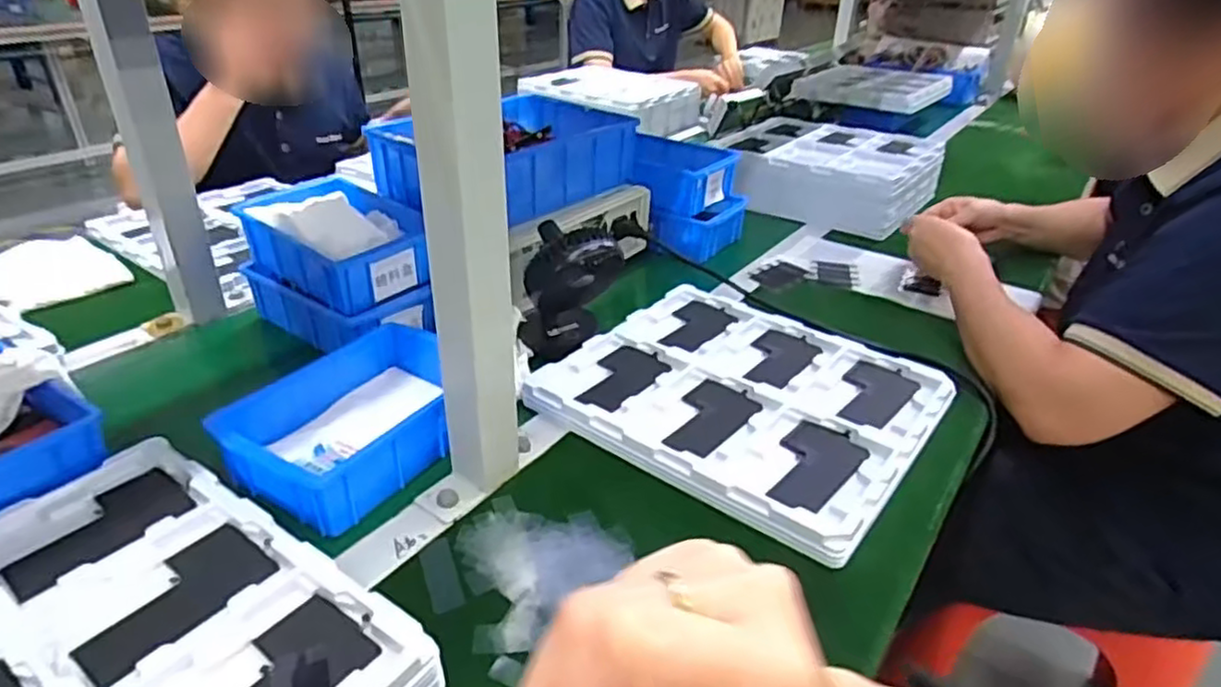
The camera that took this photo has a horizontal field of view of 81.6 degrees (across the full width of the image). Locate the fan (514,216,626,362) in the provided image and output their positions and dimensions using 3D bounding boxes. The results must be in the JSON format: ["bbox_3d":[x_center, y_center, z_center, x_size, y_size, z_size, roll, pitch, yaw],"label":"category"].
[{"bbox_3d":[-0.048,-0.054,0.718,0.098,0.132,0.079,-25,40,-37],"label":"fan"}]

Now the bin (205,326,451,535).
[{"bbox_3d":[-0.205,0.062,0.586,0.128,0.057,0.193,20,35,28],"label":"bin"}]

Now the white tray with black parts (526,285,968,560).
[{"bbox_3d":[0.121,0.044,0.664,0.314,0.020,0.284,23,37,32],"label":"white tray with black parts"}]

